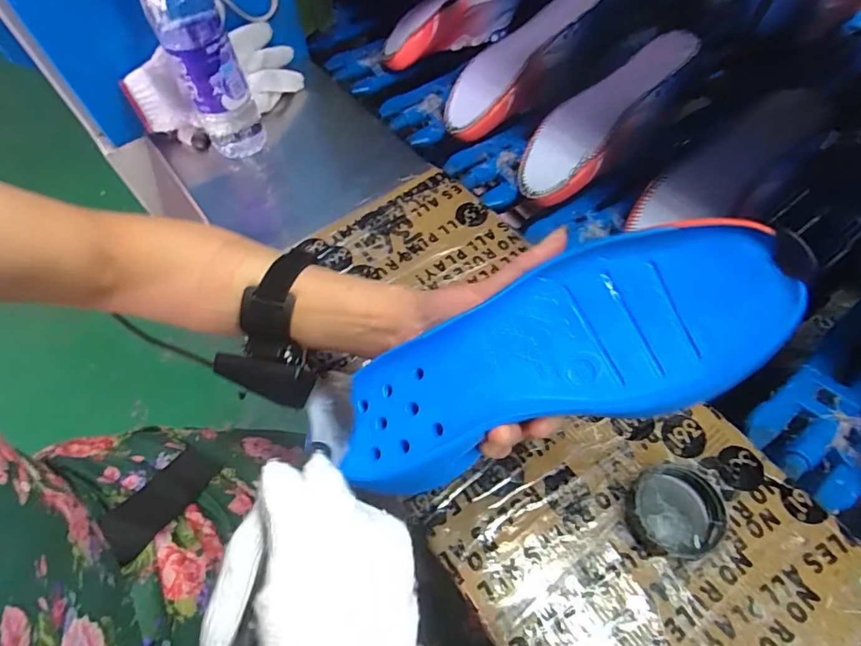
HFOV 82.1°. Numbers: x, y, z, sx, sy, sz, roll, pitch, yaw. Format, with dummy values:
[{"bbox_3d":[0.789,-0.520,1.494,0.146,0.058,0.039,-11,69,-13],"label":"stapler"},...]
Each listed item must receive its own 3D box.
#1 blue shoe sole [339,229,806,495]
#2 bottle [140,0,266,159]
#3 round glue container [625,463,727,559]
[{"bbox_3d":[0.058,0.020,0.278,0.244,0.028,0.089,-24,59,16],"label":"blue shoe sole"},{"bbox_3d":[-0.228,-0.269,0.490,0.066,0.218,0.062,-22,60,-13],"label":"bottle"},{"bbox_3d":[0.171,0.131,0.348,0.060,0.021,0.059,0,58,0],"label":"round glue container"}]

